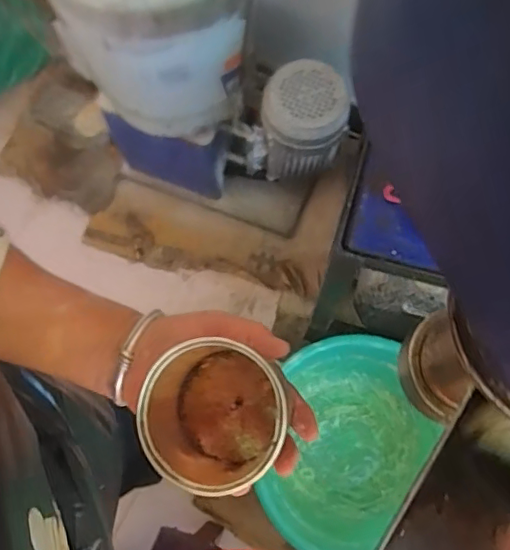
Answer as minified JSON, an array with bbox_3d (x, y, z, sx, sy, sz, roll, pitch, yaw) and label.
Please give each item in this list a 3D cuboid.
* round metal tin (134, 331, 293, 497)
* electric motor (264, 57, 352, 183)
[{"bbox_3d":[-0.025,0.082,0.344,0.074,0.093,0.080,0,74,1],"label":"round metal tin"},{"bbox_3d":[0.093,-0.307,1.186,0.160,0.259,0.164,0,74,1],"label":"electric motor"}]

